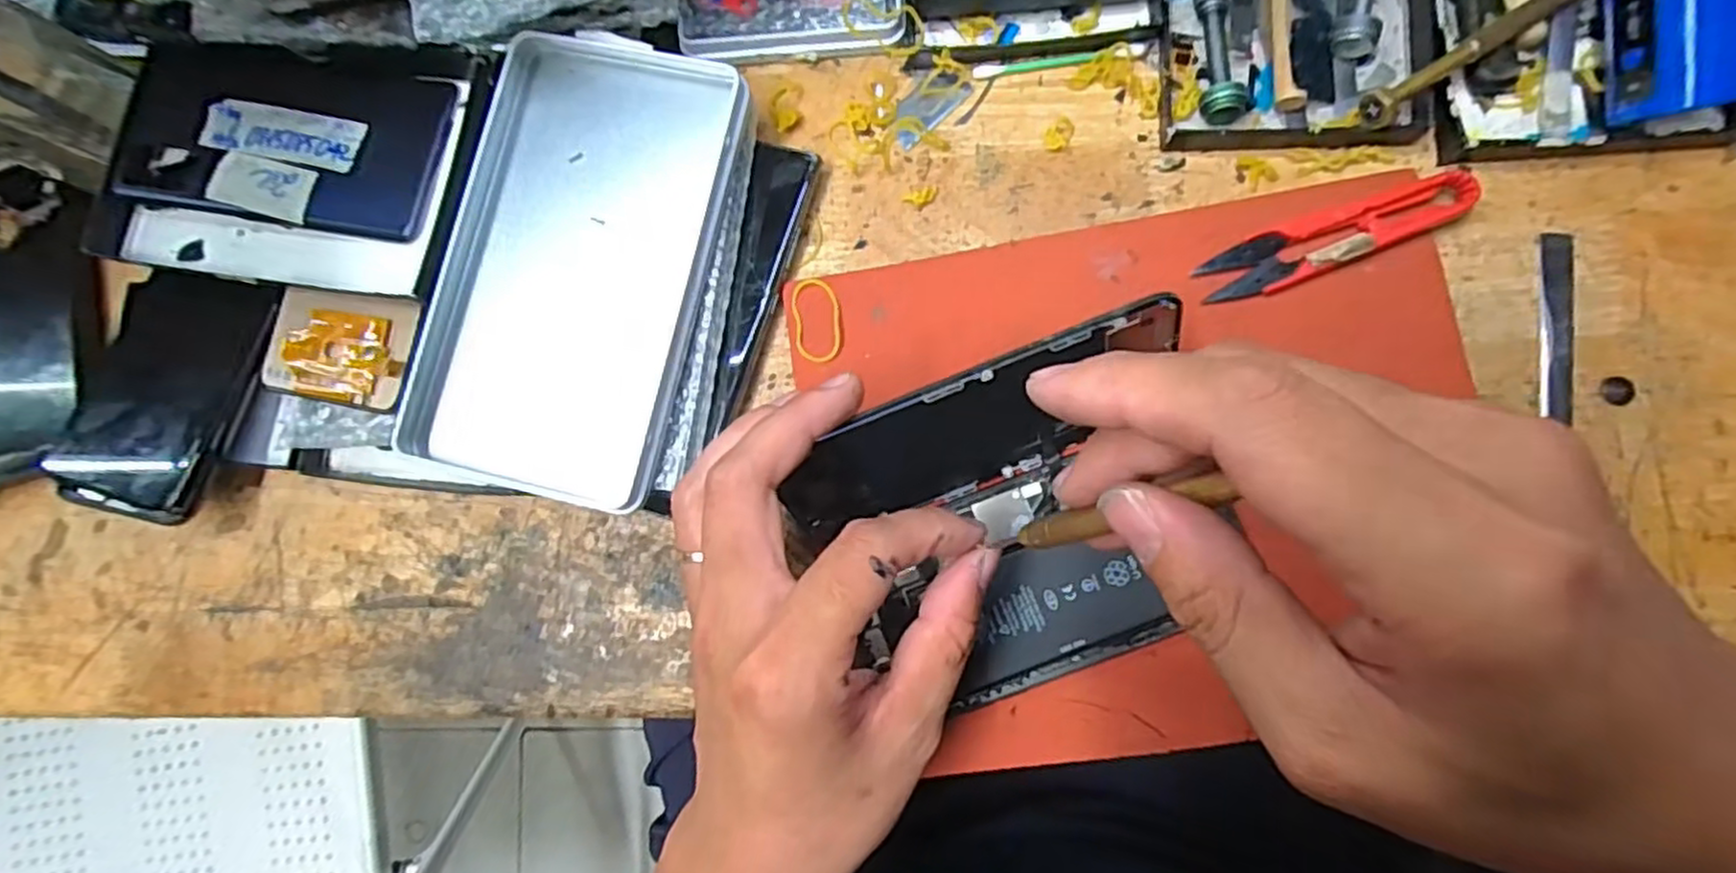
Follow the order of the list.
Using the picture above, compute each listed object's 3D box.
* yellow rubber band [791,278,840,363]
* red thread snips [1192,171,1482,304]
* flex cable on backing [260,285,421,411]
[{"bbox_3d":[-0.021,-0.049,0.316,0.020,0.004,0.037,-8,82,6],"label":"yellow rubber band"},{"bbox_3d":[0.181,-0.076,0.291,0.100,0.011,0.022,-20,81,4],"label":"red thread snips"},{"bbox_3d":[-0.222,-0.038,0.318,0.066,0.007,0.046,9,84,8],"label":"flex cable on backing"}]

